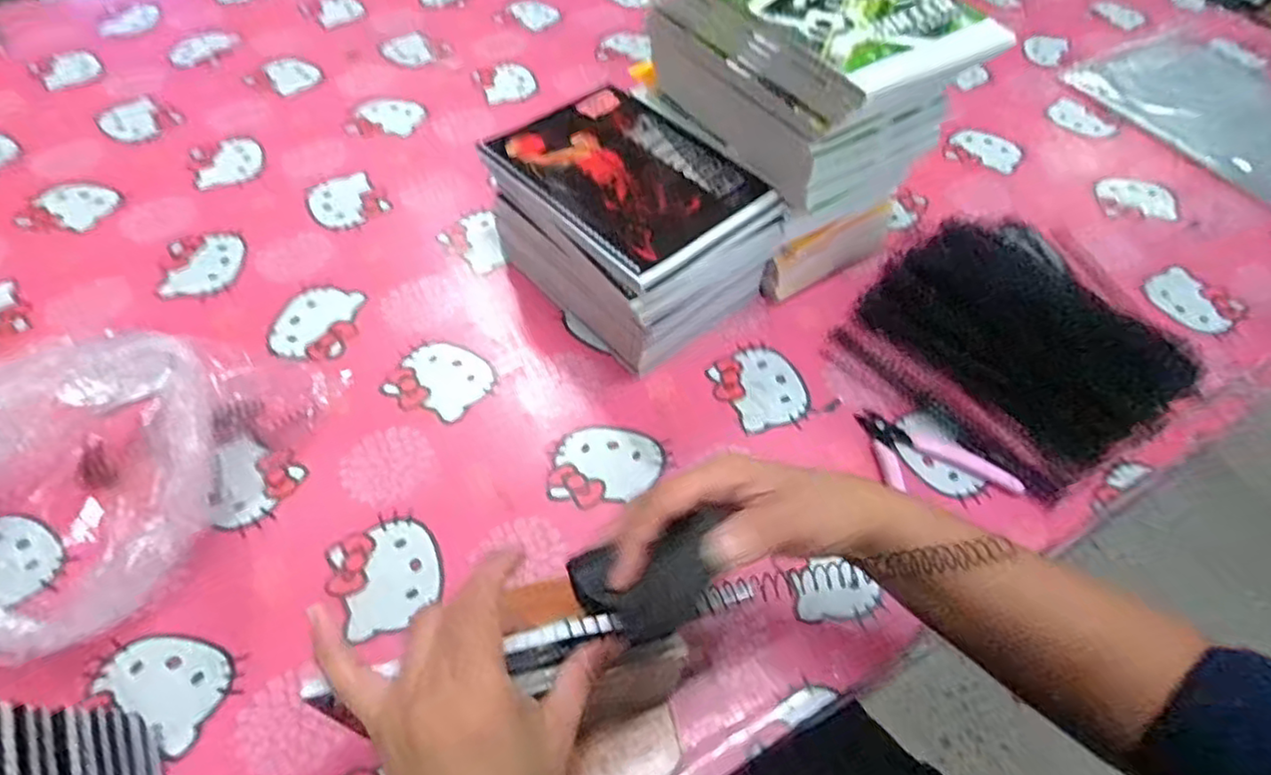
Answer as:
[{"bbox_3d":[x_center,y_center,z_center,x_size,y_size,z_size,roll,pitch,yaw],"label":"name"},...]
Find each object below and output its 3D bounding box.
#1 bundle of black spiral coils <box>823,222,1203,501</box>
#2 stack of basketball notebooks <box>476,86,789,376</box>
[{"bbox_3d":[0.324,-0.048,0.568,0.237,0.064,0.232,-31,61,-22],"label":"bundle of black spiral coils"},{"bbox_3d":[-0.005,-0.135,0.580,0.152,0.120,0.201,-34,62,-23],"label":"stack of basketball notebooks"}]

